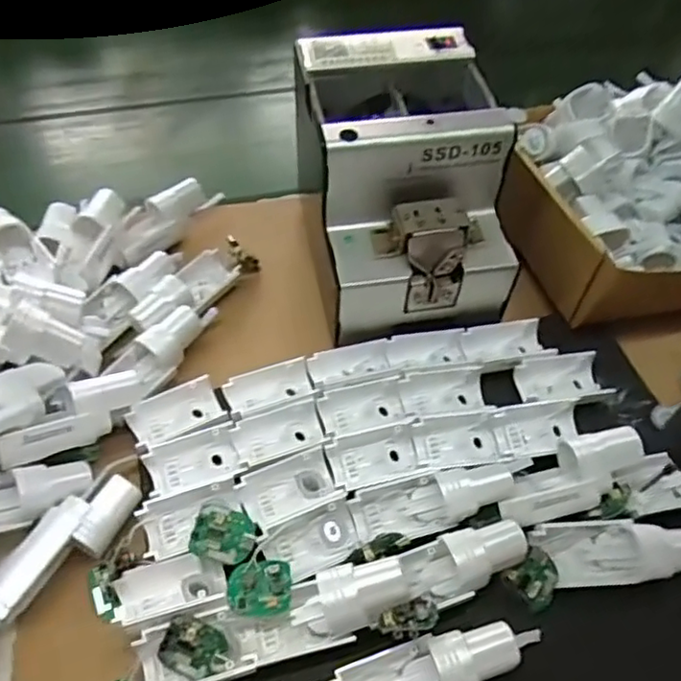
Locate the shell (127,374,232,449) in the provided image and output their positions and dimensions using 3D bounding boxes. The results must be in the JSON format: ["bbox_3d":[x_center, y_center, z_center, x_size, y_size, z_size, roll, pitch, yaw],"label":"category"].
[{"bbox_3d":[-0.105,0.049,0.406,0.057,0.018,0.034,-26,59,-20],"label":"shell"}]

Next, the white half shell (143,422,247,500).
[{"bbox_3d":[-0.089,0.077,0.387,0.057,0.019,0.037,-17,56,-15],"label":"white half shell"}]

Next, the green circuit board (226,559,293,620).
[{"bbox_3d":[-0.043,0.132,0.336,0.034,0.004,0.029,-5,57,-1],"label":"green circuit board"}]

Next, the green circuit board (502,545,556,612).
[{"bbox_3d":[0.106,0.132,0.345,0.005,0.033,0.026,-4,48,-48],"label":"green circuit board"}]

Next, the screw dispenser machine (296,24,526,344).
[{"bbox_3d":[0.041,-0.113,0.455,0.135,0.129,0.178,-5,54,-7],"label":"screw dispenser machine"}]

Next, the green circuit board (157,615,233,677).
[{"bbox_3d":[-0.073,0.158,0.320,0.036,0.005,0.028,25,92,4],"label":"green circuit board"}]

